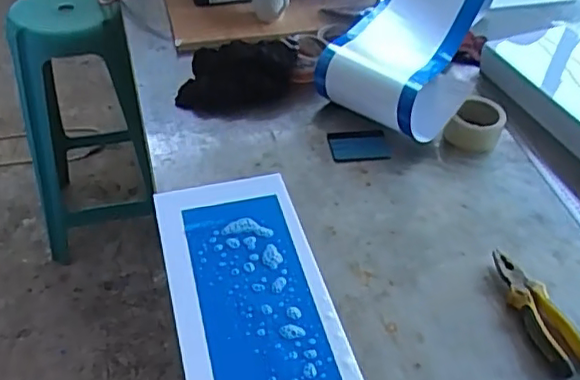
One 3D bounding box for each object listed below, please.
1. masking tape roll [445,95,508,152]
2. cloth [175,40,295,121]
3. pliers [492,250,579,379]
[{"bbox_3d":[0.320,-0.113,1.059,0.085,0.063,0.085,1,44,-1],"label":"masking tape roll"},{"bbox_3d":[-0.096,-0.223,1.149,0.203,0.080,0.181,8,44,6],"label":"cloth"},{"bbox_3d":[0.316,0.154,0.795,0.045,0.030,0.184,-12,46,-15],"label":"pliers"}]

